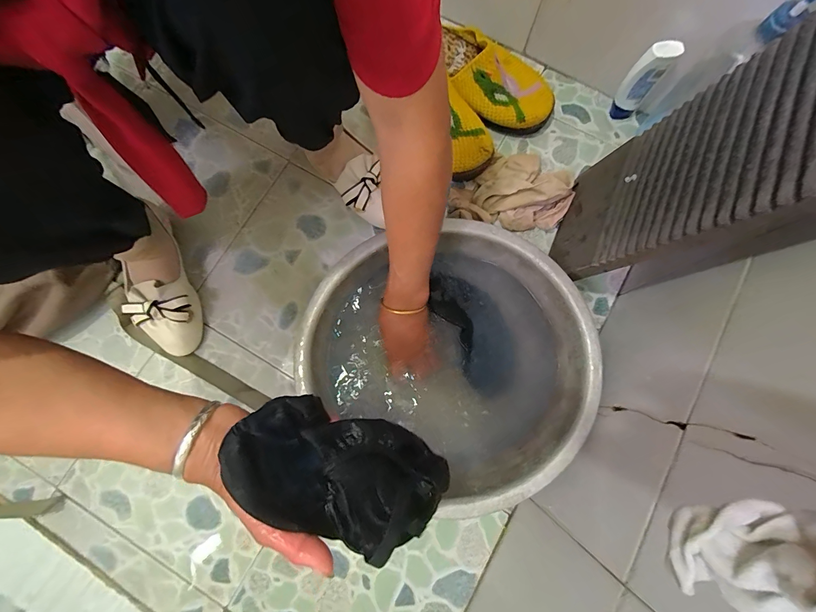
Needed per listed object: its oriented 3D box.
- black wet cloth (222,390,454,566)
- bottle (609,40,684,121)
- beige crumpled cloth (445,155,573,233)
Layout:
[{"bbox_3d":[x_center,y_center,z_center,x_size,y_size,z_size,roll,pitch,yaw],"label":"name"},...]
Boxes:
[{"bbox_3d":[-0.054,0.133,0.287,0.169,0.036,0.098,31,57,-10],"label":"black wet cloth"},{"bbox_3d":[0.362,-0.349,0.545,0.044,0.128,0.039,39,81,7],"label":"bottle"},{"bbox_3d":[0.160,-0.165,0.545,0.169,0.059,0.146,-43,81,-7],"label":"beige crumpled cloth"}]

